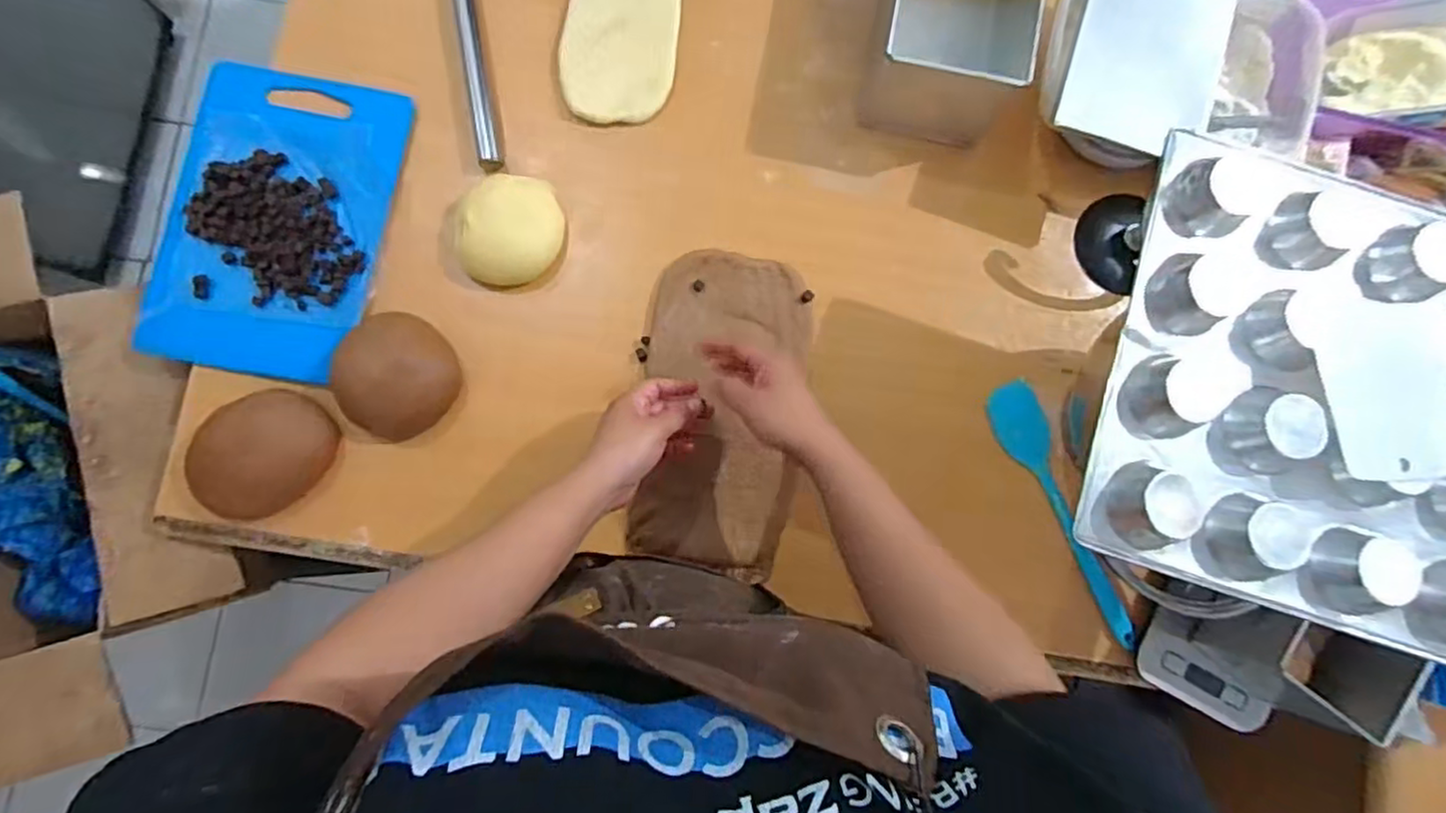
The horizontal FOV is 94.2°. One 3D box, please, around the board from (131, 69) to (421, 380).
[{"bbox_3d":[-0.422,-0.177,0.640,0.199,0.016,0.288,8,82,-3],"label":"board"}]

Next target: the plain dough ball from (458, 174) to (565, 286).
[{"bbox_3d":[-0.203,-0.170,0.644,0.097,0.045,0.106,1,84,-4],"label":"plain dough ball"}]

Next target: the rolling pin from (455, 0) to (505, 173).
[{"bbox_3d":[-0.258,-0.408,0.670,0.023,0.018,0.353,-10,85,-5],"label":"rolling pin"}]

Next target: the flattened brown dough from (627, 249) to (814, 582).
[{"bbox_3d":[0.001,0.004,0.639,0.154,0.021,0.297,4,82,-3],"label":"flattened brown dough"}]

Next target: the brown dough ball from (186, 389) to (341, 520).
[{"bbox_3d":[-0.412,0.043,0.601,0.111,0.049,0.115,5,84,-3],"label":"brown dough ball"}]

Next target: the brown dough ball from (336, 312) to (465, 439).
[{"bbox_3d":[-0.299,-0.028,0.621,0.098,0.049,0.105,0,84,-4],"label":"brown dough ball"}]

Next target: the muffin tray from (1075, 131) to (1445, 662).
[{"bbox_3d":[0.413,-0.008,0.452,0.297,0.034,0.299,18,83,-2],"label":"muffin tray"}]

